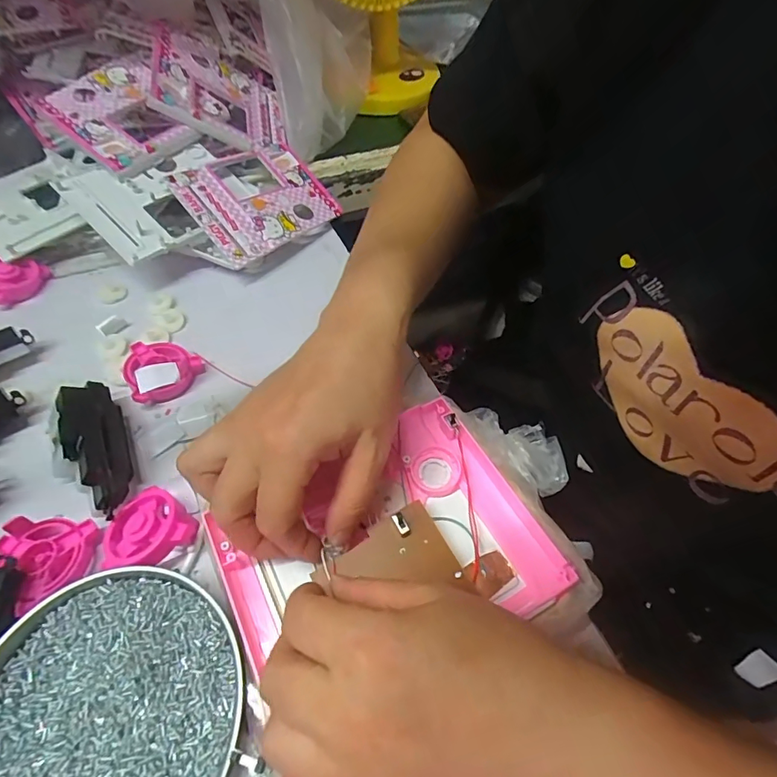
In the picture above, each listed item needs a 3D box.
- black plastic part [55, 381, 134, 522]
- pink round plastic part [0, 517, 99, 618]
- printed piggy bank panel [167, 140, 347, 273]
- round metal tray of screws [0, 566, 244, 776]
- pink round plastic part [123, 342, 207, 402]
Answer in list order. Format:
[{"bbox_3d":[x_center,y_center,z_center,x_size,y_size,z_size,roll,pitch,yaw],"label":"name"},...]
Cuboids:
[{"bbox_3d":[-0.196,0.040,0.309,0.034,0.032,0.099,-22,58,-18],"label":"black plastic part"},{"bbox_3d":[-0.200,0.096,0.272,0.048,0.022,0.049,1,54,-2],"label":"pink round plastic part"},{"bbox_3d":[-0.126,-0.189,0.453,0.110,0.009,0.145,45,56,6],"label":"printed piggy bank panel"},{"bbox_3d":[-0.142,0.161,0.222,0.129,0.017,0.135,1,54,-2],"label":"round metal tray of screws"},{"bbox_3d":[-0.175,-0.018,0.357,0.053,0.018,0.053,1,54,-2],"label":"pink round plastic part"}]

